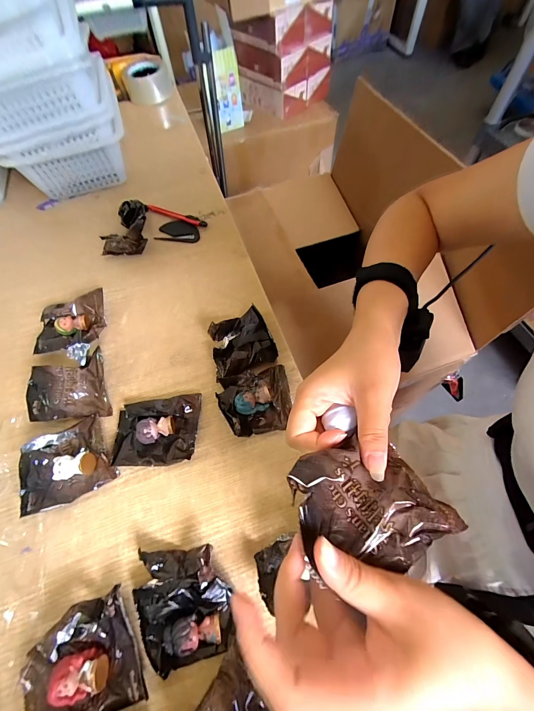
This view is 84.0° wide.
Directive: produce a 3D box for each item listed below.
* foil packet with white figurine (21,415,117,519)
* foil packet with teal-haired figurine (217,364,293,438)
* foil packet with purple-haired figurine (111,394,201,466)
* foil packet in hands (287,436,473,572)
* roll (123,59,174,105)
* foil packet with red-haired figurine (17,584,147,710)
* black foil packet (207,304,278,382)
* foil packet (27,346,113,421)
[{"bbox_3d":[-0.210,0.110,0.311,0.077,0.028,0.077,-23,64,-11],"label":"foil packet with white figurine"},{"bbox_3d":[-0.013,0.049,0.337,0.079,0.029,0.077,-11,62,-5],"label":"foil packet with teal-haired figurine"},{"bbox_3d":[-0.122,0.081,0.325,0.091,0.025,0.072,-7,62,-2],"label":"foil packet with purple-haired figurine"},{"bbox_3d":[0.059,0.088,0.179,0.083,0.017,0.072,-21,63,-10],"label":"foil packet in hands"},{"bbox_3d":[-0.283,-0.655,0.711,0.113,0.056,0.106,-1,62,1],"label":"roll"},{"bbox_3d":[-0.150,0.248,0.235,0.087,0.028,0.077,-23,64,-11],"label":"foil packet with red-haired figurine"},{"bbox_3d":[-0.035,-0.016,0.369,0.079,0.033,0.080,-23,64,-11],"label":"black foil packet"},{"bbox_3d":[-0.234,0.040,0.346,0.081,0.035,0.075,-17,63,-8],"label":"foil packet"}]

